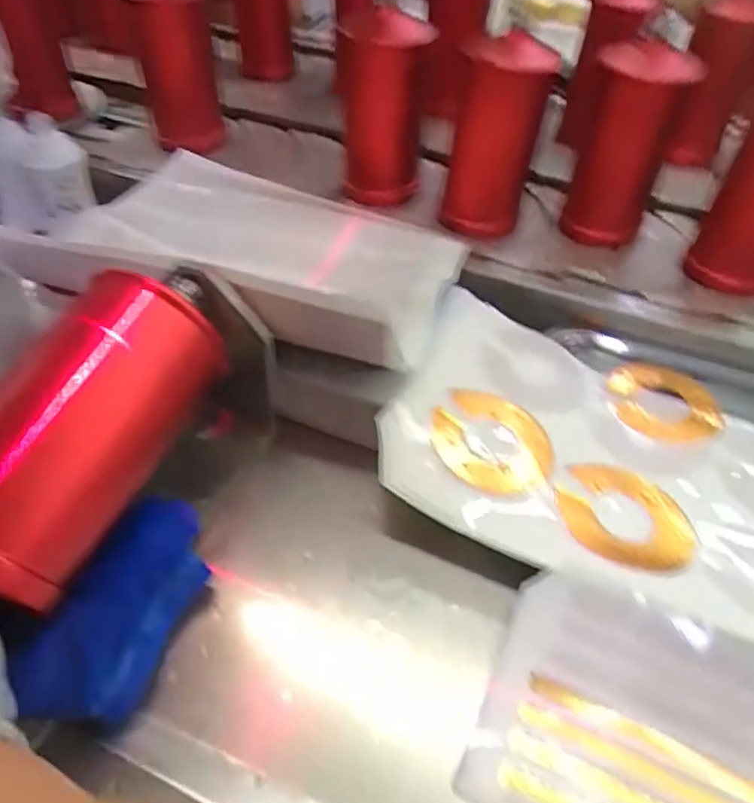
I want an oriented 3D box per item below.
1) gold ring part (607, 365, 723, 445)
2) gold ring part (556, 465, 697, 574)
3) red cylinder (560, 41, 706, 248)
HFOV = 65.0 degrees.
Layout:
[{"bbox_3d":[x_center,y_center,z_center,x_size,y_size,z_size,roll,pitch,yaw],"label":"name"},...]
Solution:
[{"bbox_3d":[0.229,-0.002,0.475,0.087,0.017,0.080,1,47,-1],"label":"gold ring part"},{"bbox_3d":[0.163,0.075,0.389,0.081,0.013,0.085,1,47,-1],"label":"gold ring part"},{"bbox_3d":[0.235,-0.243,0.573,0.086,0.162,0.079,19,49,15],"label":"red cylinder"}]

